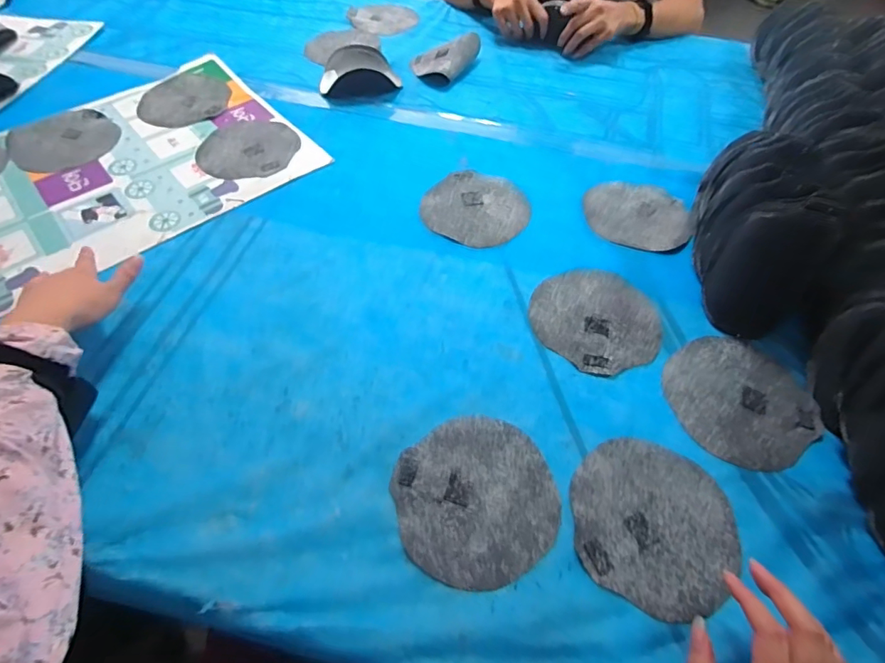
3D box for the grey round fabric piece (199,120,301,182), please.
[{"bbox_3d":[-0.291,-0.274,0.711,0.145,0.006,0.137,0,54,0],"label":"grey round fabric piece"}]

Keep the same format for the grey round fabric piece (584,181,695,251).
[{"bbox_3d":[0.268,-0.163,0.648,0.137,0.007,0.137,0,54,0],"label":"grey round fabric piece"}]

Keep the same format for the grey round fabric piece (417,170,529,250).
[{"bbox_3d":[0.048,-0.172,0.649,0.135,0.005,0.141,0,54,0],"label":"grey round fabric piece"}]

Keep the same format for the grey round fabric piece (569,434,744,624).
[{"bbox_3d":[0.187,0.169,0.419,0.138,0.012,0.144,0,54,0],"label":"grey round fabric piece"}]

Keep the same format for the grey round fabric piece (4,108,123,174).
[{"bbox_3d":[-0.568,-0.288,0.707,0.139,0.012,0.142,0,54,0],"label":"grey round fabric piece"}]

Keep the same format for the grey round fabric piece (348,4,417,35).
[{"bbox_3d":[-0.121,-0.658,0.986,0.135,0.009,0.113,-16,58,-13],"label":"grey round fabric piece"}]

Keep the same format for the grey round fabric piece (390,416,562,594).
[{"bbox_3d":[0.031,0.148,0.426,0.141,0.004,0.143,0,54,0],"label":"grey round fabric piece"}]

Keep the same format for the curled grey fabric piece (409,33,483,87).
[{"bbox_3d":[0.004,-0.503,0.863,0.094,0.033,0.144,23,58,16],"label":"curled grey fabric piece"}]

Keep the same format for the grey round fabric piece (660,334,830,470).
[{"bbox_3d":[0.309,0.070,0.494,0.140,0.006,0.142,0,54,0],"label":"grey round fabric piece"}]

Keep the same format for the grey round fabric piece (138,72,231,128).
[{"bbox_3d":[-0.430,-0.389,0.787,0.142,0.006,0.151,-1,58,2],"label":"grey round fabric piece"}]

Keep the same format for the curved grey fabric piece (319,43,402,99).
[{"bbox_3d":[-0.147,-0.455,0.819,0.131,0.036,0.130,-9,55,-7],"label":"curved grey fabric piece"}]

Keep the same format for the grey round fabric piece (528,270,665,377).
[{"bbox_3d":[0.180,-0.016,0.550,0.143,0.009,0.146,0,54,0],"label":"grey round fabric piece"}]

